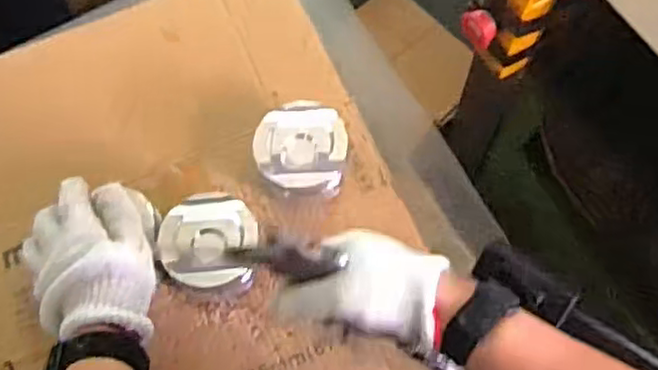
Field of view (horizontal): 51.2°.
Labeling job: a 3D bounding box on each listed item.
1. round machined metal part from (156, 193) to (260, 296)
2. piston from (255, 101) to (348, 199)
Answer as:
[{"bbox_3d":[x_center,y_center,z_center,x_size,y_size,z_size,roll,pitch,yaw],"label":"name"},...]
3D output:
[{"bbox_3d":[-0.101,0.052,0.602,0.080,0.060,0.077,-1,73,2],"label":"round machined metal part"},{"bbox_3d":[-0.024,-0.033,0.625,0.080,0.047,0.075,-1,73,2],"label":"piston"}]

